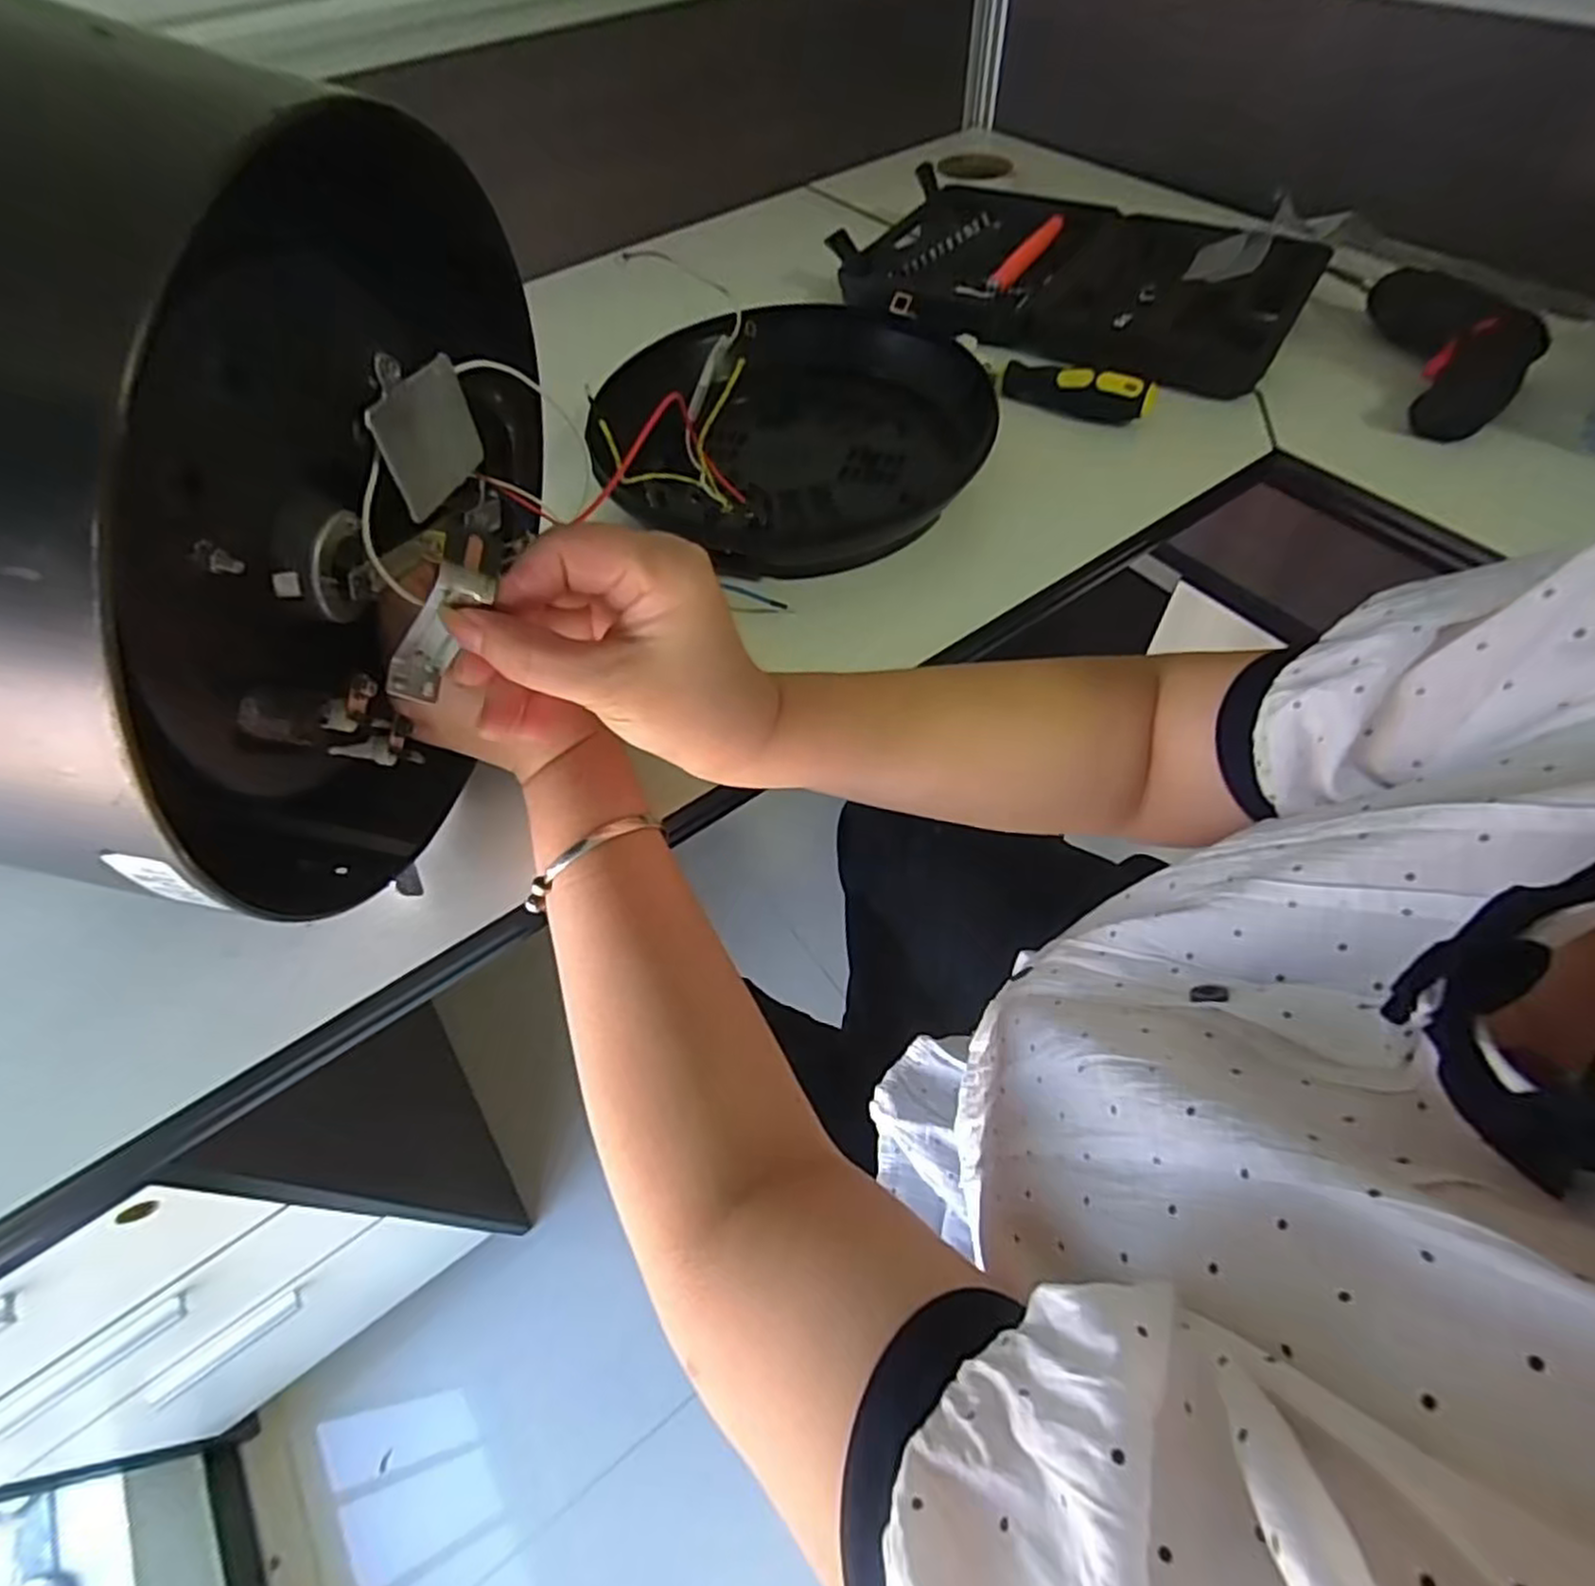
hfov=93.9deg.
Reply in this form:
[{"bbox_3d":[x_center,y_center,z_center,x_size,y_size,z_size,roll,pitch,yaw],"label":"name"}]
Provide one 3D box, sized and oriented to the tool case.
[{"bbox_3d":[0.214,-0.411,0.583,0.327,0.035,0.228,30,62,22],"label":"tool case"}]

